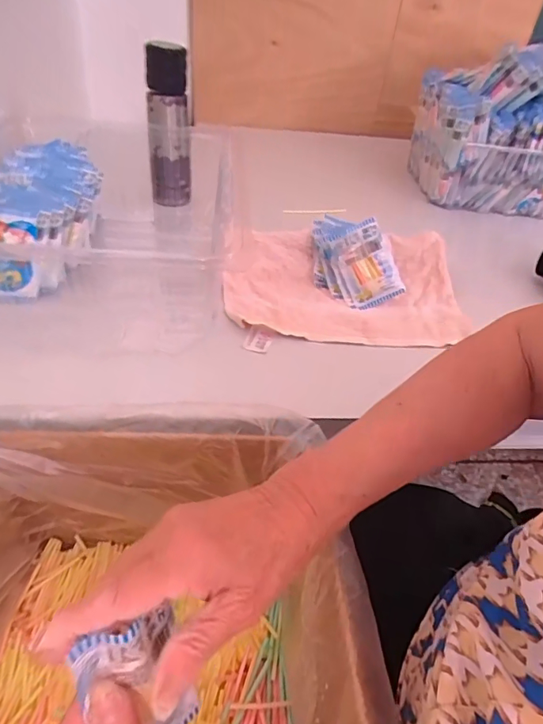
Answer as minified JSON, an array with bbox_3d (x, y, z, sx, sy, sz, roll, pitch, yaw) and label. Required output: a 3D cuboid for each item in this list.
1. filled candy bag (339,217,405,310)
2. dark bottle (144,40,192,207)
[{"bbox_3d":[0.124,-0.122,0.581,0.064,0.100,0.009,-23,10,9],"label":"filled candy bag"},{"bbox_3d":[-0.166,-0.369,0.733,0.070,0.230,0.060,-4,40,-8],"label":"dark bottle"}]

